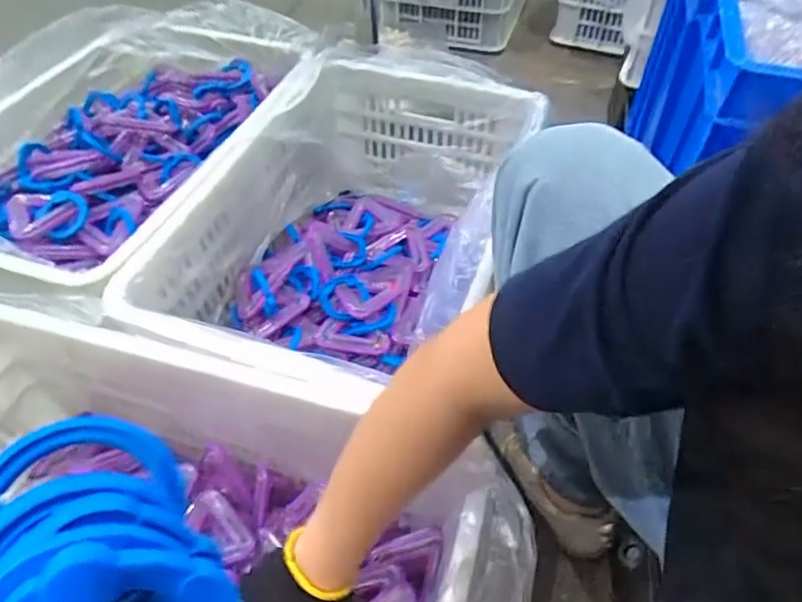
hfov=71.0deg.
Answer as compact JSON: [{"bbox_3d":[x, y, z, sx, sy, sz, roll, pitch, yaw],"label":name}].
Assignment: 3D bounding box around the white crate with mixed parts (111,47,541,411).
[{"bbox_3d":[-0.052,-0.082,0.743,0.350,0.214,0.563,14,51,13],"label":"white crate with mixed parts"}]

